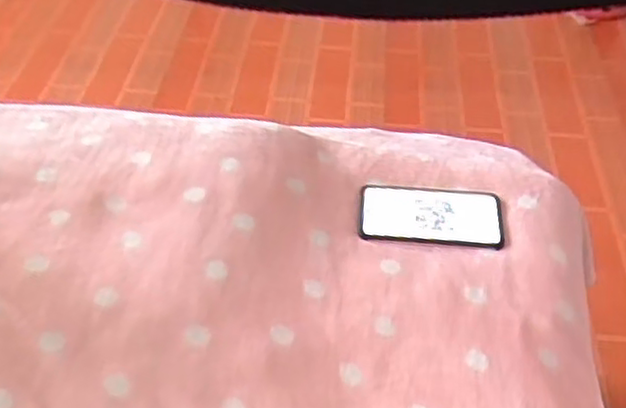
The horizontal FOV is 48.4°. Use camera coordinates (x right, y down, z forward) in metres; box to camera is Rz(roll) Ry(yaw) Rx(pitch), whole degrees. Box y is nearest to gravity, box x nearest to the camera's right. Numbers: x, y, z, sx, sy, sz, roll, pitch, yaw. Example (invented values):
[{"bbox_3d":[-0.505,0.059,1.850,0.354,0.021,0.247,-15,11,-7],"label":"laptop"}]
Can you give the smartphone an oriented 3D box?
[{"bbox_3d":[0.139,0.011,0.819,0.164,0.010,0.085,7,45,2],"label":"smartphone"}]

